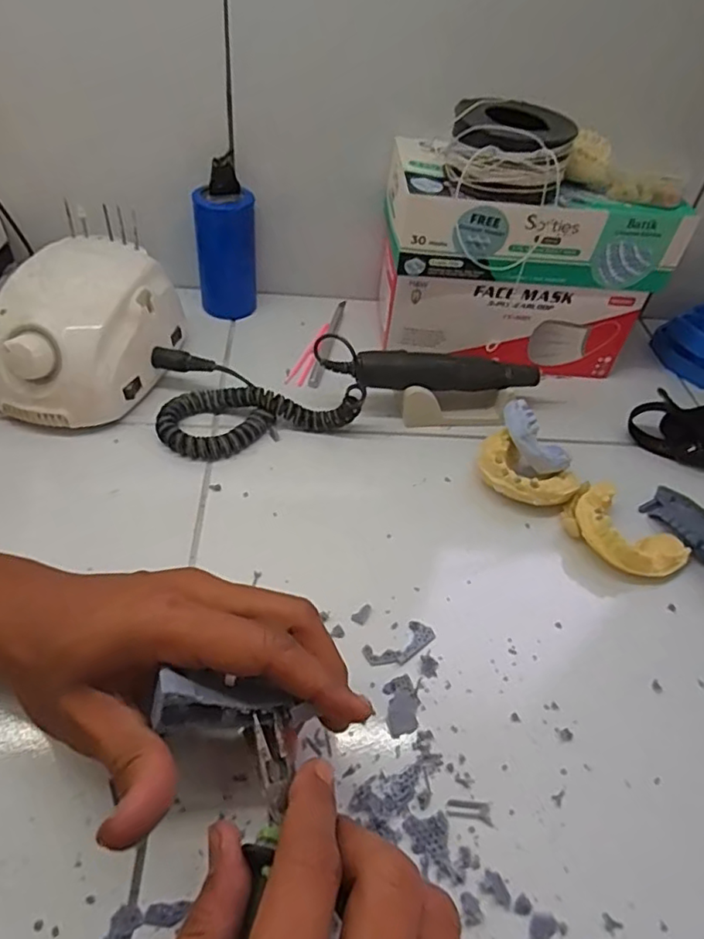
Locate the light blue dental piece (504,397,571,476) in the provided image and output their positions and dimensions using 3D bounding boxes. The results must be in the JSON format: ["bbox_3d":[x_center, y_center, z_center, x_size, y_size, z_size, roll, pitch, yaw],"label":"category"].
[{"bbox_3d":[0.126,-0.023,0.417,0.031,0.023,0.059,-28,79,-28],"label":"light blue dental piece"}]

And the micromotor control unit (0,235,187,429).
[{"bbox_3d":[-0.196,-0.100,0.444,0.102,0.084,0.138,10,46,3],"label":"micromotor control unit"}]

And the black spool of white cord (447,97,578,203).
[{"bbox_3d":[0.108,-0.225,0.421,0.086,0.045,0.069,13,47,6],"label":"black spool of white cord"}]

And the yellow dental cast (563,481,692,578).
[{"bbox_3d":[0.176,0.042,0.394,0.054,0.027,0.077,-31,57,-30],"label":"yellow dental cast"}]

